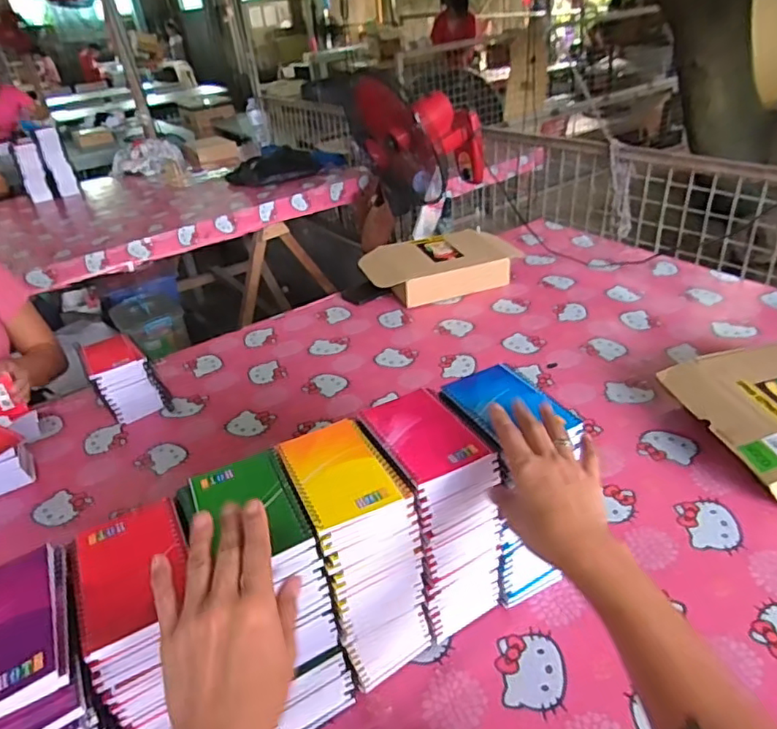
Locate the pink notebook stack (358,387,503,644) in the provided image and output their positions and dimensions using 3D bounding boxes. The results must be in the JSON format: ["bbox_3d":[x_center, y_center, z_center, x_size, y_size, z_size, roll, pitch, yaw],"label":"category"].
[{"bbox_3d":[0.051,0.172,0.644,0.091,0.257,0.124,-20,34,-19],"label":"pink notebook stack"}]

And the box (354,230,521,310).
[{"bbox_3d":[0.125,-0.237,1.424,0.367,0.099,0.192,-13,32,-9],"label":"box"}]

